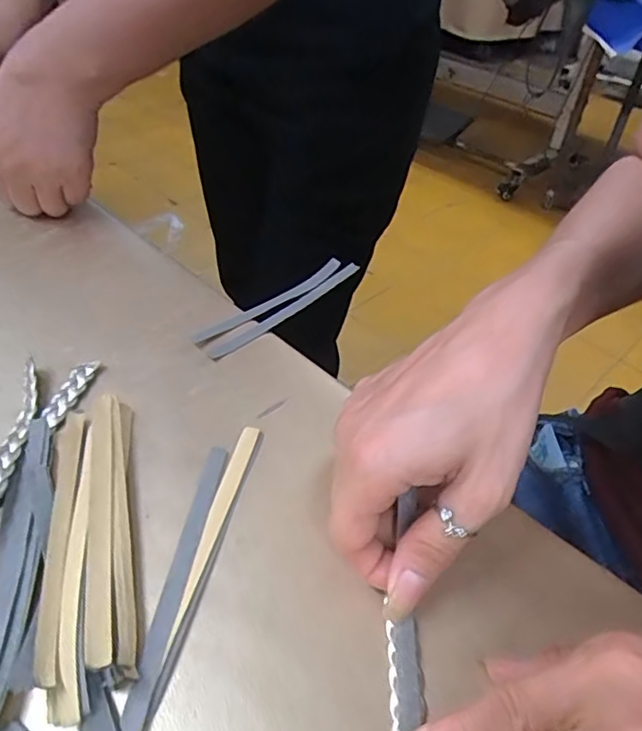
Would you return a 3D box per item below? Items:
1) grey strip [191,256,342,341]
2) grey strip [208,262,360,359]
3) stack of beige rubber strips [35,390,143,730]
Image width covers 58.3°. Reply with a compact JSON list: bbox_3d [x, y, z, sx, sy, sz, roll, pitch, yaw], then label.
[{"bbox_3d":[-0.031,-0.043,0.378,0.012,0.007,0.127,34,50,27],"label":"grey strip"},{"bbox_3d":[-0.019,-0.039,0.375,0.009,0.004,0.136,33,50,26],"label":"grey strip"},{"bbox_3d":[-0.100,0.071,0.247,0.037,0.011,0.141,-8,45,-14],"label":"stack of beige rubber strips"}]

